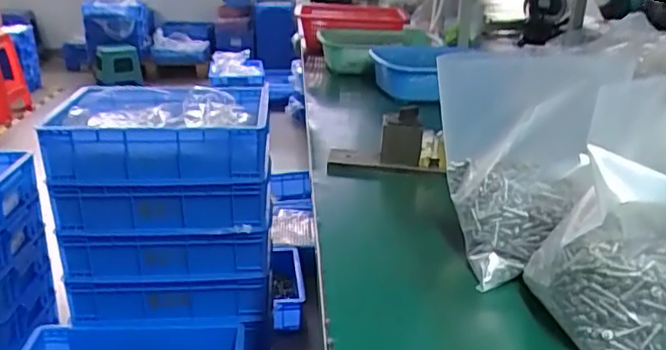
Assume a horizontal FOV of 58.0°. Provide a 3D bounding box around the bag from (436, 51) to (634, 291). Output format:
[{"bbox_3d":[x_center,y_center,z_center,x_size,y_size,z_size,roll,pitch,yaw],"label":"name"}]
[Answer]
[{"bbox_3d":[0.165,-0.011,0.564,0.168,0.205,0.074,13,25,29],"label":"bag"}]

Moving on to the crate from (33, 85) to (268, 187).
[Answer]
[{"bbox_3d":[-0.333,-0.083,1.199,0.402,0.143,0.290,0,22,-1],"label":"crate"}]

